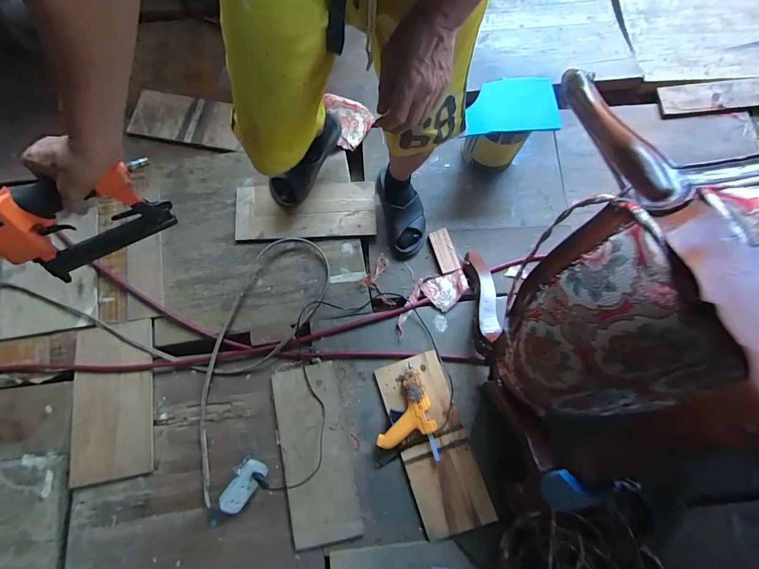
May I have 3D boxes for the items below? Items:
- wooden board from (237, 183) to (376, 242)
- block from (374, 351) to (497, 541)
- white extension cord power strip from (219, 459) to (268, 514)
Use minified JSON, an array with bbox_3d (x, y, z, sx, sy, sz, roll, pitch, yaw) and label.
[{"bbox_3d":[-0.215,-0.217,1.046,0.400,0.022,0.165,-2,75,1],"label":"wooden board"},{"bbox_3d":[0.126,0.381,0.881,0.166,0.027,0.397,-20,75,3],"label":"block"},{"bbox_3d":[-0.329,0.484,0.865,0.060,0.051,0.126,34,79,9],"label":"white extension cord power strip"}]

